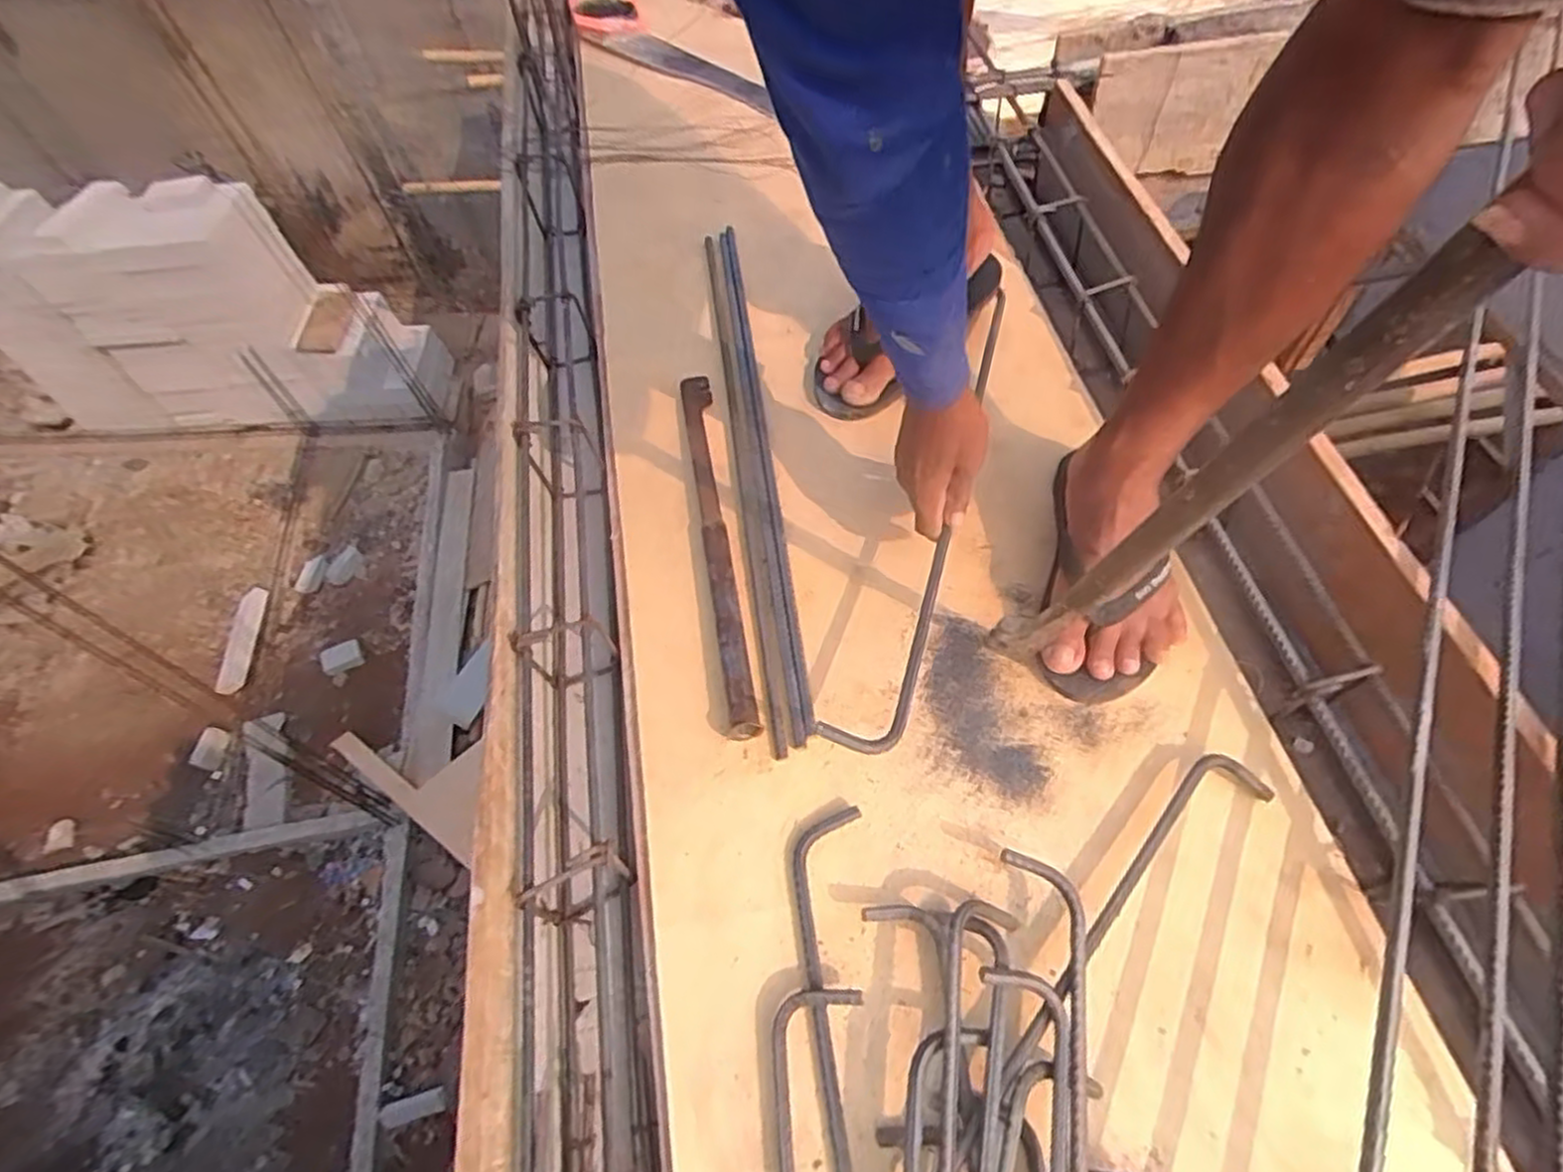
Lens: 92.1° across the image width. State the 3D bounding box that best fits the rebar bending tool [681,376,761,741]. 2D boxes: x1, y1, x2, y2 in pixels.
[{"bbox_3d":[-0.064,-0.056,0.732,0.028,0.025,0.426,-10,59,-2],"label":"rebar bending tool"}]

